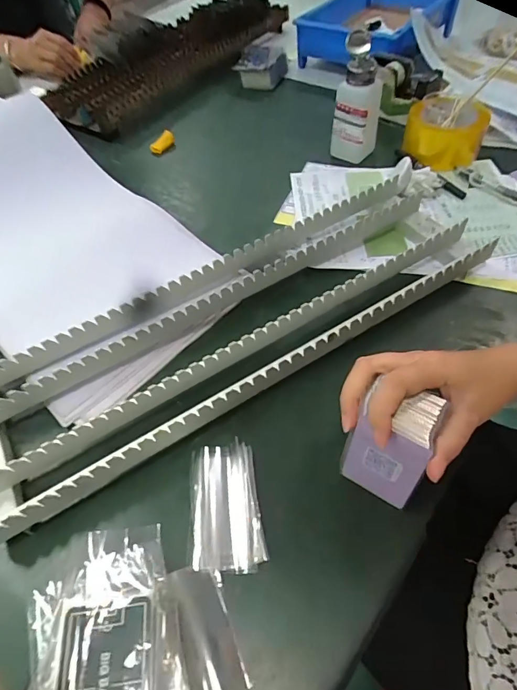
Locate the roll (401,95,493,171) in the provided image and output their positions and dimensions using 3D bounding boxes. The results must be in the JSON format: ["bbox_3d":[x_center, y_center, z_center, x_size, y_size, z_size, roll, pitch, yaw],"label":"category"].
[{"bbox_3d":[0.277,-0.318,0.617,0.109,0.063,0.109,13,56,14],"label":"roll"}]

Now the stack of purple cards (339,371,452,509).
[{"bbox_3d":[0.105,0.075,0.326,0.058,0.079,0.058,27,60,23],"label":"stack of purple cards"}]

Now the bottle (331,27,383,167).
[{"bbox_3d":[0.143,-0.348,0.595,0.064,0.146,0.057,8,55,10],"label":"bottle"}]

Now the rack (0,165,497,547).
[{"bbox_3d":[-0.009,-0.024,0.444,0.587,0.053,0.178,-29,57,-16],"label":"rack"}]

